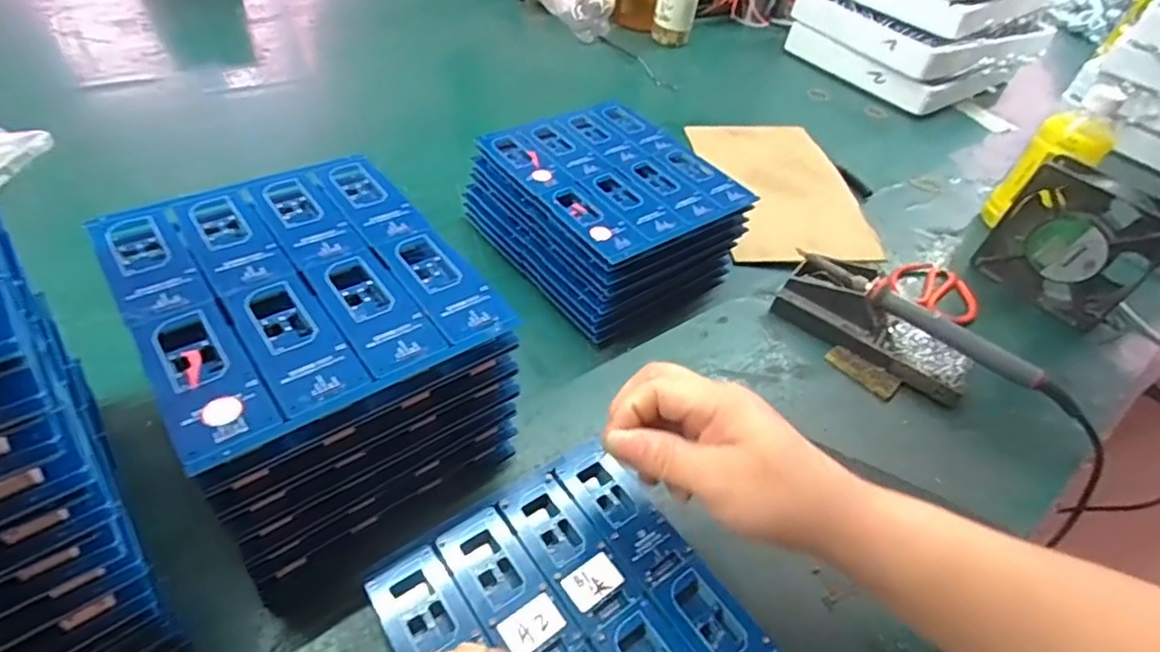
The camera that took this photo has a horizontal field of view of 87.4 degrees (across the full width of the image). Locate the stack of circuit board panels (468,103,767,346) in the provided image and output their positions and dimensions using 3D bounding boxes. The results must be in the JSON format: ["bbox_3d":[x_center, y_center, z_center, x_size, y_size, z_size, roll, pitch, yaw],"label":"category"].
[{"bbox_3d":[0.023,-0.098,0.540,0.176,0.090,0.202,-27,57,-32],"label":"stack of circuit board panels"}]

